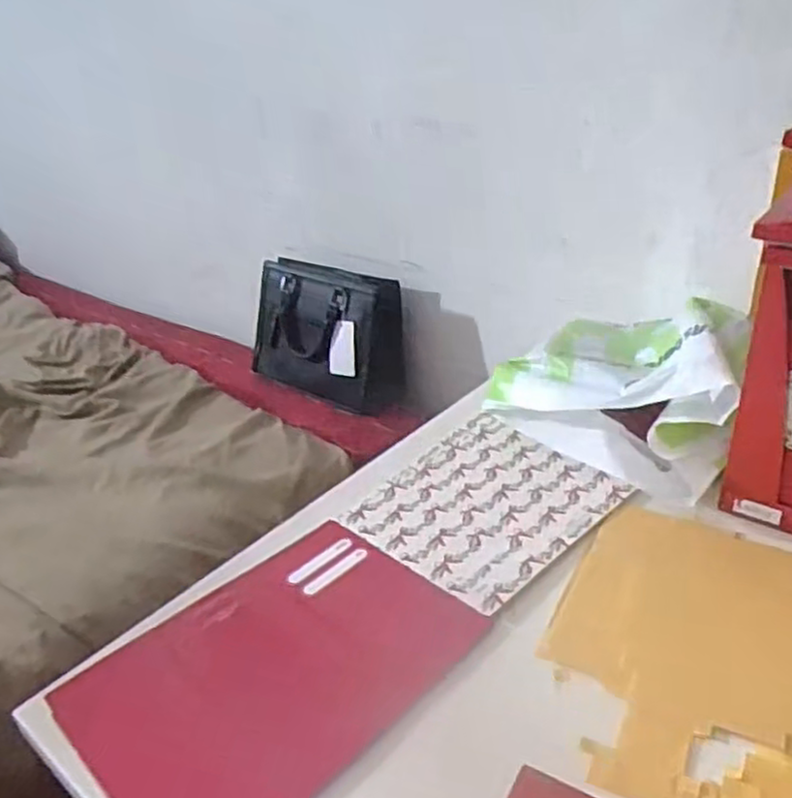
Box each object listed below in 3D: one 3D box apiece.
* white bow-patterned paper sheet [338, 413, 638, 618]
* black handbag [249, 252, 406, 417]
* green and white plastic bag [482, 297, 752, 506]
[{"bbox_3d":[0.081,0.090,0.658,0.217,0.005,0.193,-29,38,-35],"label":"white bow-patterned paper sheet"},{"bbox_3d":[-0.125,-0.103,1.156,0.277,0.185,0.129,16,33,33],"label":"black handbag"},{"bbox_3d":[0.230,-0.026,0.725,0.220,0.104,0.253,13,34,28],"label":"green and white plastic bag"}]

